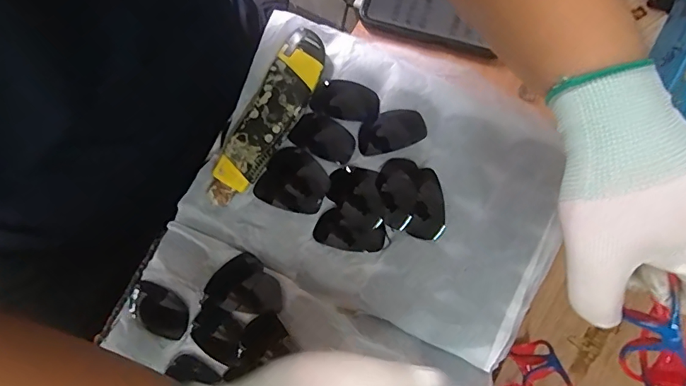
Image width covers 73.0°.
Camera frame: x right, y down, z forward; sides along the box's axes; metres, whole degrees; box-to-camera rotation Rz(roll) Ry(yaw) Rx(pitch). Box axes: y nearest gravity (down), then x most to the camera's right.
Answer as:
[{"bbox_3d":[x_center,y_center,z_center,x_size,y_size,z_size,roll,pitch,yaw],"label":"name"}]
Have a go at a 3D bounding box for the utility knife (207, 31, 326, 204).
[{"bbox_3d":[-0.058,-0.060,0.377,0.039,0.023,0.155,25,80,9],"label":"utility knife"}]

